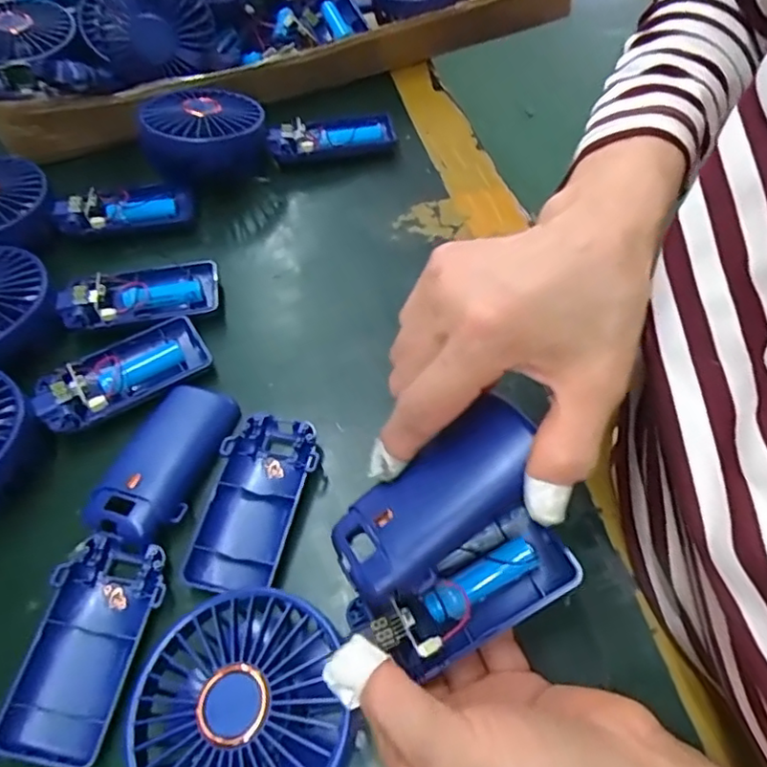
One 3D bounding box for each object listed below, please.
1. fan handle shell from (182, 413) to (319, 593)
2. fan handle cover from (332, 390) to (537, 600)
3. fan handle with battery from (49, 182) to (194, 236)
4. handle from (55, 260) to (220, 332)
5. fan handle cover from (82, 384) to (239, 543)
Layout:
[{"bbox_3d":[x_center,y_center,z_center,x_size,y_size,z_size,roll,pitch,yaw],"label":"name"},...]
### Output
[{"bbox_3d":[-0.064,0.059,0.305,0.047,0.015,0.089,6,59,12],"label":"fan handle shell"},{"bbox_3d":[0.020,0.044,0.231,0.089,0.011,0.041,-42,63,0],"label":"fan handle cover"},{"bbox_3d":[-0.187,-0.126,0.435,0.095,0.020,0.038,-12,57,1],"label":"fan handle with battery"},{"bbox_3d":[-0.155,-0.058,0.383,0.096,0.016,0.043,-13,57,0],"label":"handle"},{"bbox_3d":[-0.114,0.039,0.316,0.044,0.015,0.089,15,61,17],"label":"fan handle cover"}]

